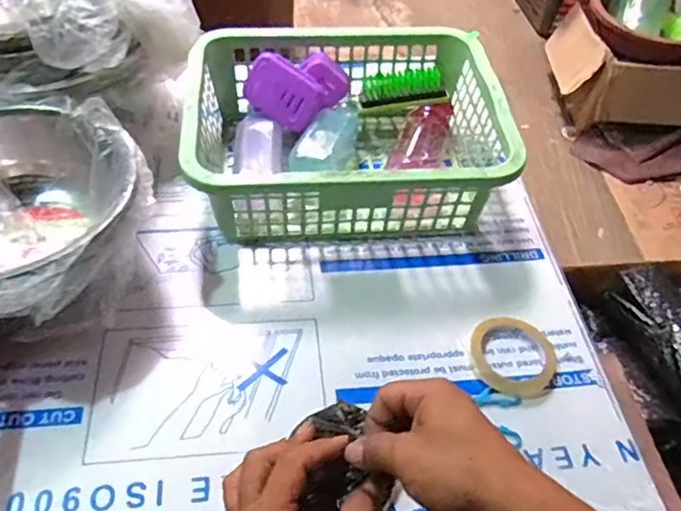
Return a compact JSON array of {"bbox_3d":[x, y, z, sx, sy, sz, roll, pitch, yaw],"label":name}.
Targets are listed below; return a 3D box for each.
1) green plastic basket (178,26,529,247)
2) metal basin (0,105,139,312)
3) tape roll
[{"bbox_3d":[0.004,-0.163,0.804,0.393,0.149,0.288,-2,52,-7],"label":"green plastic basket"},{"bbox_3d":[-0.349,-0.045,0.639,0.256,0.128,0.254,3,52,-3],"label":"metal basin"},{"bbox_3d":[0.200,0.115,0.691,0.101,0.014,0.099,3,52,-3],"label":"tape roll"}]

